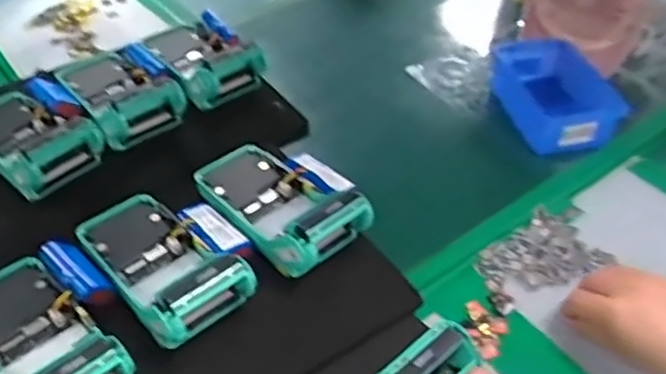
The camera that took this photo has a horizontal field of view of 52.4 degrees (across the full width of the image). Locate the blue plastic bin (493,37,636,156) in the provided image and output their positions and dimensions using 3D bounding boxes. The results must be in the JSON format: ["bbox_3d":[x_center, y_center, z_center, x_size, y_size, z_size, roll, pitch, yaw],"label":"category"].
[{"bbox_3d":[0.240,-0.101,0.739,0.090,0.058,0.153,-11,45,-15],"label":"blue plastic bin"}]

